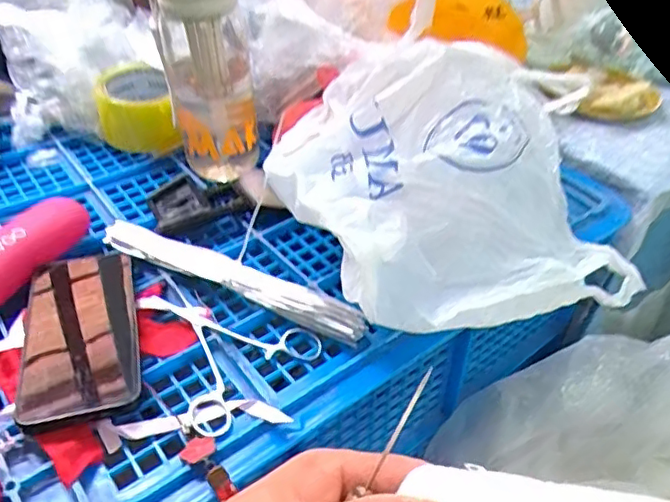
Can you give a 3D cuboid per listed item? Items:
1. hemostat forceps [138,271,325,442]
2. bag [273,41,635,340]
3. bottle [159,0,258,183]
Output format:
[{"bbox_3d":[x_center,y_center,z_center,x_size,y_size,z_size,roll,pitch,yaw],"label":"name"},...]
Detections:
[{"bbox_3d":[-0.094,0.061,0.458,0.112,0.012,0.152,-31,52,-31],"label":"hemostat forceps"},{"bbox_3d":[0.102,-0.066,0.481,0.303,0.141,0.215,-4,43,-6],"label":"bag"},{"bbox_3d":[-0.129,-0.190,0.593,0.085,0.254,0.102,-8,43,-10],"label":"bottle"}]

